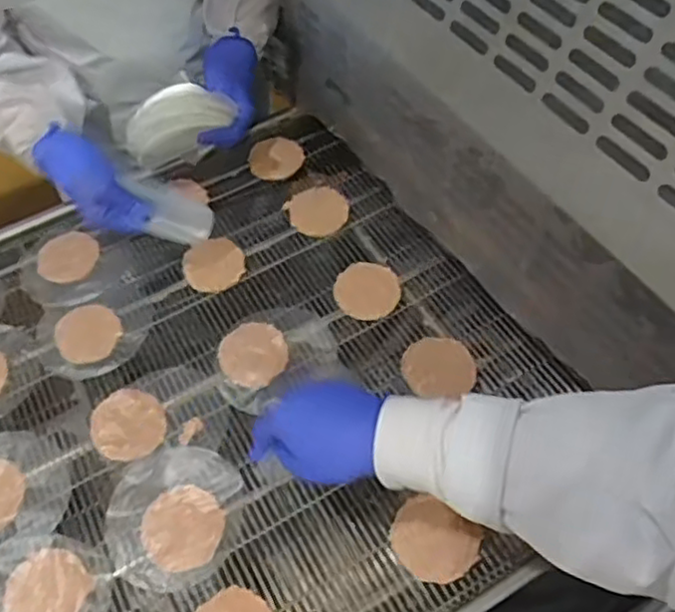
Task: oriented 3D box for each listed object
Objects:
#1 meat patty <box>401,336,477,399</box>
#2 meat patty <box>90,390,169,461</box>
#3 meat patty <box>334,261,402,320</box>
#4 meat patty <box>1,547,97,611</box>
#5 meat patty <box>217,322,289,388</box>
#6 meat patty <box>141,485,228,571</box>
[{"bbox_3d":[0.100,0.058,0.665,0.070,0.017,0.069,-1,54,1],"label":"meat patty"},{"bbox_3d":[-0.203,0.114,0.658,0.081,0.007,0.068,32,61,22],"label":"meat patty"},{"bbox_3d":[0.032,-0.018,0.729,0.067,0.010,0.069,-1,54,1],"label":"meat patty"},{"bbox_3d":[-0.246,0.240,0.571,0.071,0.006,0.068,-1,54,1],"label":"meat patty"},{"bbox_3d":[-0.085,0.048,0.694,0.068,0.009,0.071,-1,54,1],"label":"meat patty"},{"bbox_3d":[-0.135,0.193,0.594,0.069,0.007,0.070,-1,54,1],"label":"meat patty"}]

